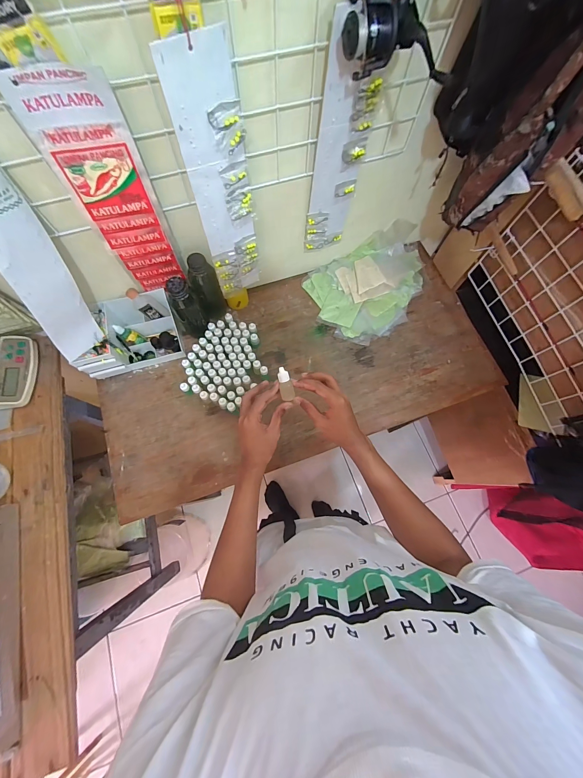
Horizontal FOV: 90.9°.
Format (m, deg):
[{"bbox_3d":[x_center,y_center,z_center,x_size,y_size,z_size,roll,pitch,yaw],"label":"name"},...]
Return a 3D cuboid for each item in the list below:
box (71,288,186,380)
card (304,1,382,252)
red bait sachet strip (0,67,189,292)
[{"bbox_3d":[-0.394,-0.136,0.704,0.218,0.097,0.159,-18,73,-7],"label":"box"},{"bbox_3d":[0.090,-0.427,0.555,0.097,0.390,0.019,-13,73,-5],"label":"card"},{"bbox_3d":[-0.282,-0.297,0.490,0.121,0.355,0.023,-16,73,-6],"label":"red bait sachet strip"}]

